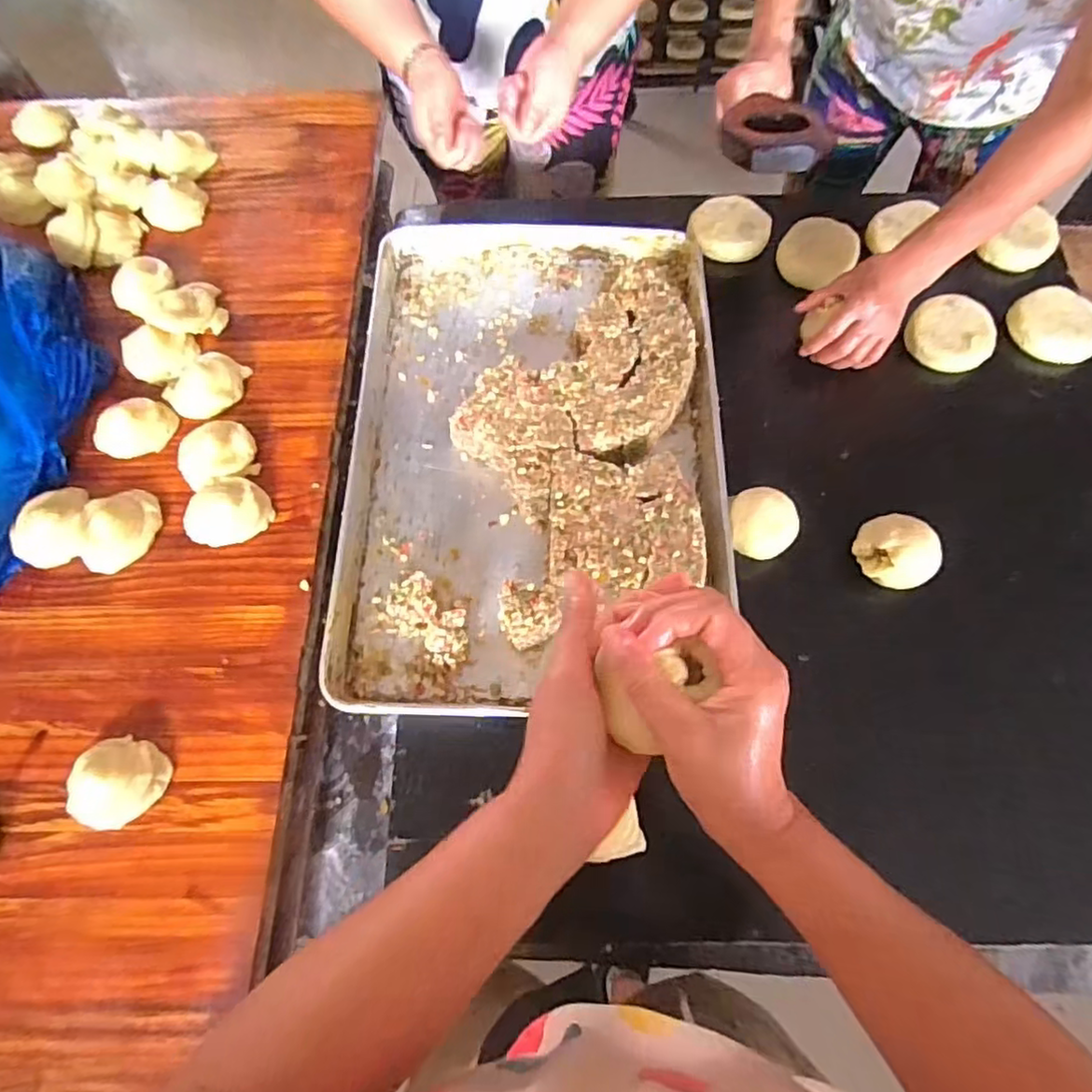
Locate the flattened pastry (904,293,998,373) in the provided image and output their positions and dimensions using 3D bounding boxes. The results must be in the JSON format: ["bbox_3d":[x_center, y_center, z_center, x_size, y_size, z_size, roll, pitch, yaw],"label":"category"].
[{"bbox_3d":[0.495,-0.258,0.775,0.097,0.028,0.103,0,67,-1],"label":"flattened pastry"}]

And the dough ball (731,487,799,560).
[{"bbox_3d":[0.229,-0.021,0.678,0.069,0.053,0.072,0,67,-1],"label":"dough ball"}]

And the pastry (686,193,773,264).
[{"bbox_3d":[0.243,-0.422,0.840,0.103,0.023,0.102,0,67,-1],"label":"pastry"}]

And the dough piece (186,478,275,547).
[{"bbox_3d":[-0.341,-0.038,0.671,0.079,0.032,0.079,0,67,-1],"label":"dough piece"}]

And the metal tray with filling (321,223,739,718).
[{"bbox_3d":[-0.010,-0.133,0.711,0.399,0.043,0.609,0,67,-1],"label":"metal tray with filling"}]

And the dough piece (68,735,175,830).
[{"bbox_3d":[-0.390,0.215,0.575,0.075,0.032,0.077,0,67,-1],"label":"dough piece"}]

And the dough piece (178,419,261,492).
[{"bbox_3d":[-0.366,-0.105,0.699,0.079,0.027,0.074,-19,69,-9],"label":"dough piece"}]

